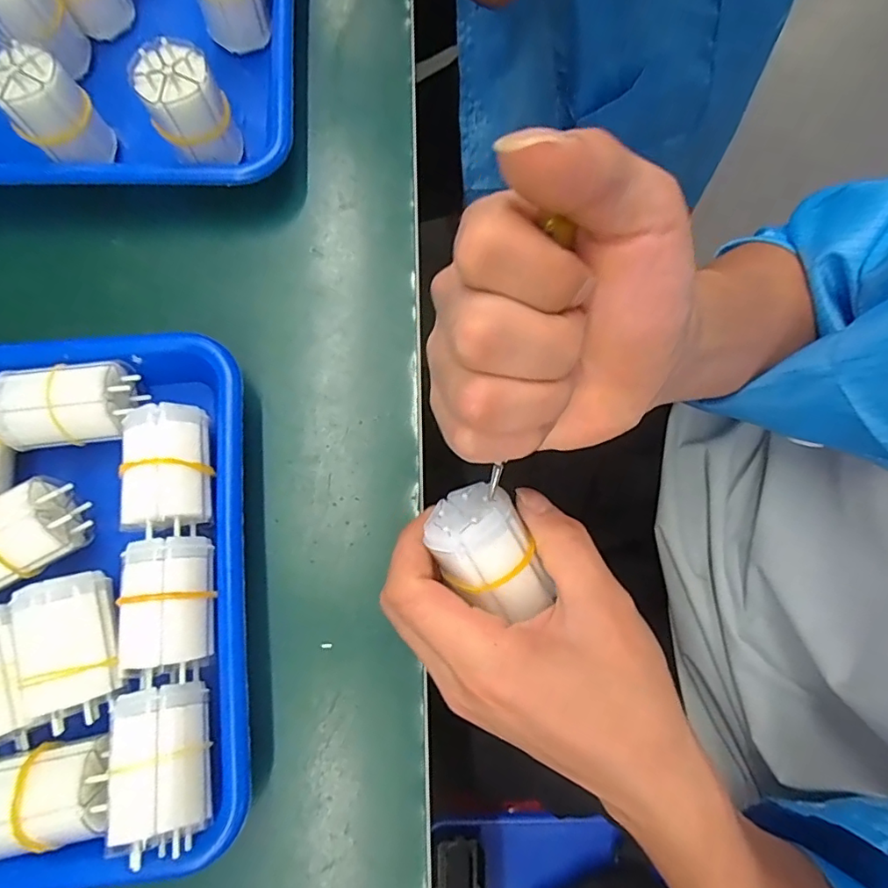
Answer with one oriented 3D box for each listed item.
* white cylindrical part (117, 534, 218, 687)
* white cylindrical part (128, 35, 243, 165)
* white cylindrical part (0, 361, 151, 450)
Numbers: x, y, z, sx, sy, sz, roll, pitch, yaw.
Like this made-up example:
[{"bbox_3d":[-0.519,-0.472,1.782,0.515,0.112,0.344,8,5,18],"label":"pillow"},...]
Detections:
[{"bbox_3d":[-0.125,0.074,0.247,0.033,0.028,0.061,-9,78,-1],"label":"white cylindrical part"},{"bbox_3d":[-0.137,-0.182,0.292,0.039,0.054,0.034,-30,79,-5],"label":"white cylindrical part"},{"bbox_3d":[-0.187,-0.018,0.274,0.061,0.038,0.040,-8,78,0],"label":"white cylindrical part"}]

